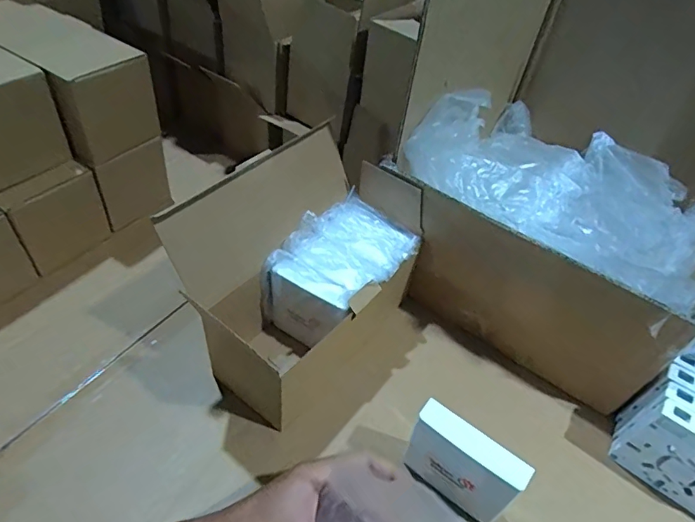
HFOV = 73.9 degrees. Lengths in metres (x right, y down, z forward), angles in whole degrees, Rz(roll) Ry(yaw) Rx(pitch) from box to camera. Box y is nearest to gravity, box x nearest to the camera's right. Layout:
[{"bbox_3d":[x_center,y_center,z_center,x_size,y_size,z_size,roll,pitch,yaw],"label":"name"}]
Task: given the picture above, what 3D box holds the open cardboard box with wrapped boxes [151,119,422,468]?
[{"bbox_3d":[-0.035,0.007,0.430,0.140,0.149,0.224,31,51,21],"label":"open cardboard box with wrapped boxes"}]

